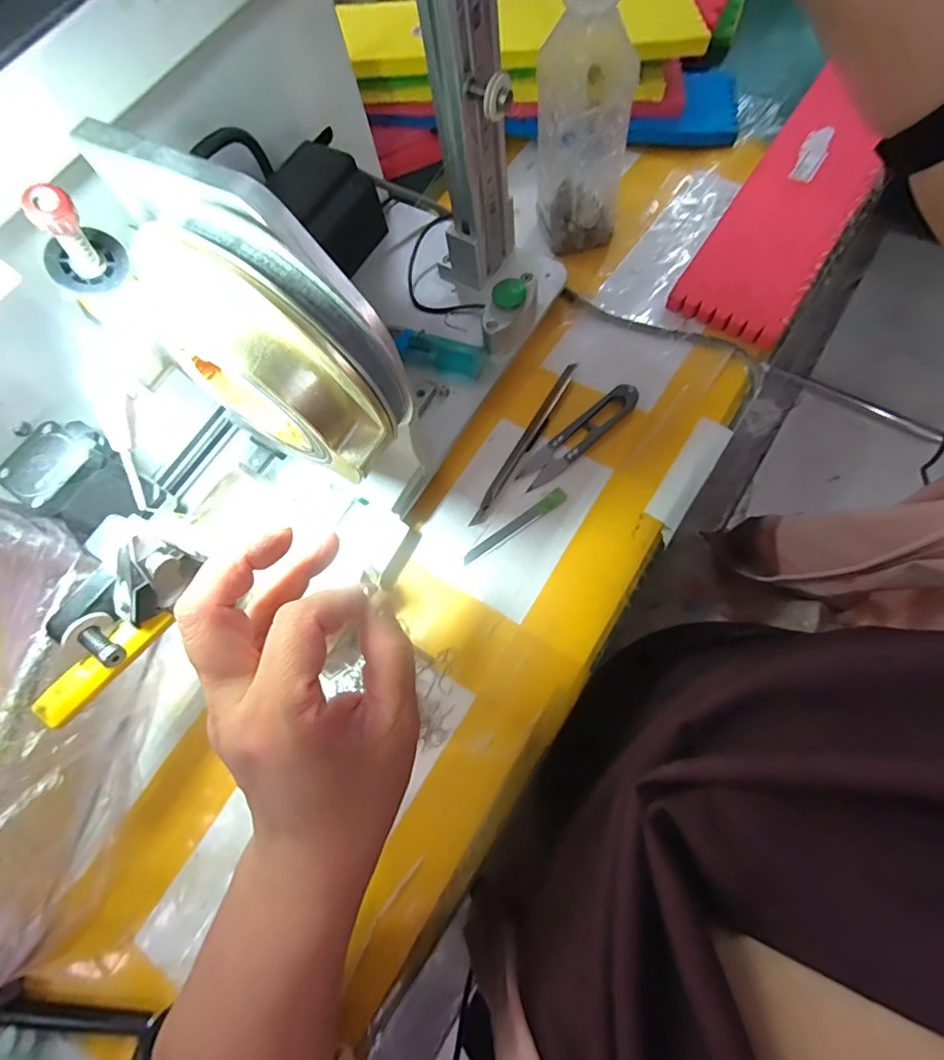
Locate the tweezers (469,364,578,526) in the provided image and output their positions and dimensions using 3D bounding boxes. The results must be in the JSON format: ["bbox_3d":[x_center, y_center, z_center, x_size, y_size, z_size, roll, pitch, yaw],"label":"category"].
[{"bbox_3d":[0.037,-0.061,0.352,0.011,0.004,0.136,29,76,16],"label":"tweezers"}]

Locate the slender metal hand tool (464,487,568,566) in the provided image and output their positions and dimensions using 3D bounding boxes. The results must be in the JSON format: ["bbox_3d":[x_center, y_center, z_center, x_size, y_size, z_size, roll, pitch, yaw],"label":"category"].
[{"bbox_3d":[0.029,-0.002,0.332,0.080,0.004,0.010,-36,70,-6],"label":"slender metal hand tool"}]

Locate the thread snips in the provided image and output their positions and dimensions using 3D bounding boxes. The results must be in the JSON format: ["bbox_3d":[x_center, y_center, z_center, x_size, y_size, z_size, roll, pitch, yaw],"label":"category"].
[{"bbox_3d":[0.073,-0.065,0.347,0.100,0.009,0.022,-40,71,-8],"label":"thread snips"}]

